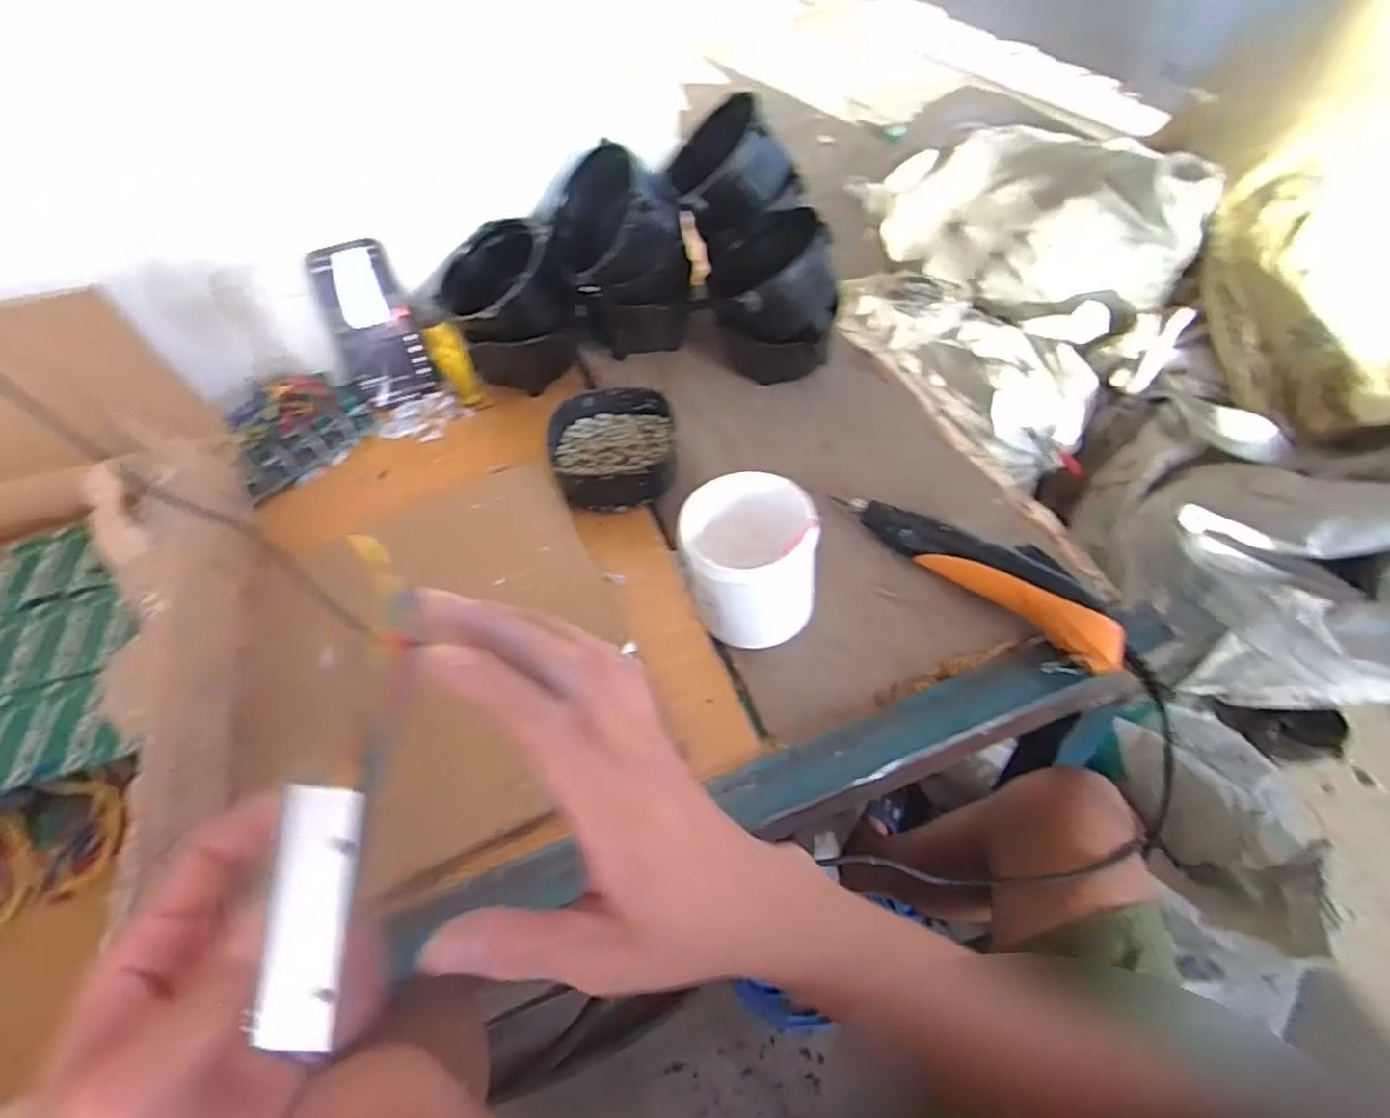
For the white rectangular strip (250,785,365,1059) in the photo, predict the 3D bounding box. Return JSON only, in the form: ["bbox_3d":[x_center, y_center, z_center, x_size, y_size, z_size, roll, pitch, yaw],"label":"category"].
[{"bbox_3d":[-0.121,0.113,0.230,0.021,0.011,0.079,4,85,9],"label":"white rectangular strip"}]

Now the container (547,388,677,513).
[{"bbox_3d":[-0.076,-0.099,0.677,0.114,0.044,0.124,-3,51,4],"label":"container"}]

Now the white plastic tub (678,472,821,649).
[{"bbox_3d":[0.042,0.005,0.553,0.096,0.104,0.101,-3,51,4],"label":"white plastic tub"}]

